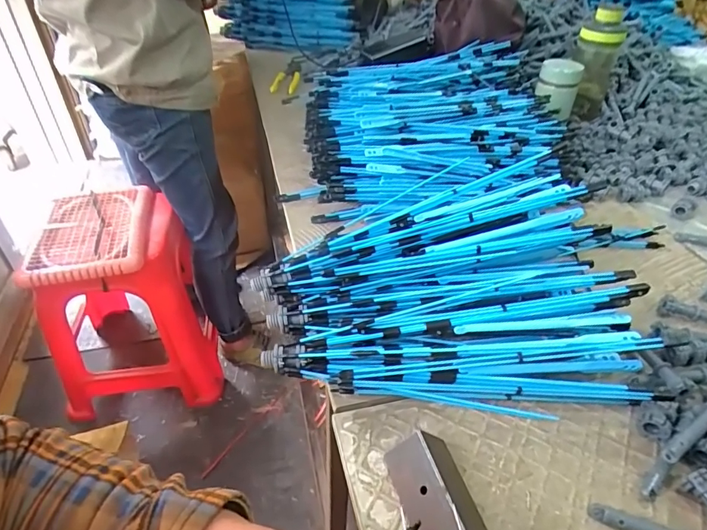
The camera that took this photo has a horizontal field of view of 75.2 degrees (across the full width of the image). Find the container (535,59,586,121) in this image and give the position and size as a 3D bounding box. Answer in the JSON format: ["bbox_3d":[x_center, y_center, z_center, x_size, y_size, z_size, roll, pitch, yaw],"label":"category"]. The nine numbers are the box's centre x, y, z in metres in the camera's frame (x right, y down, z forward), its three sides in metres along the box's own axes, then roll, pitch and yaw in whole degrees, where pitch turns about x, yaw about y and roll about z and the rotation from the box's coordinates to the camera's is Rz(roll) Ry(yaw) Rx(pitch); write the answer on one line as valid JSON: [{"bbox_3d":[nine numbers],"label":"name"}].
[{"bbox_3d":[0.338,-0.297,0.776,0.066,0.085,0.053,-5,40,-7],"label":"container"}]

